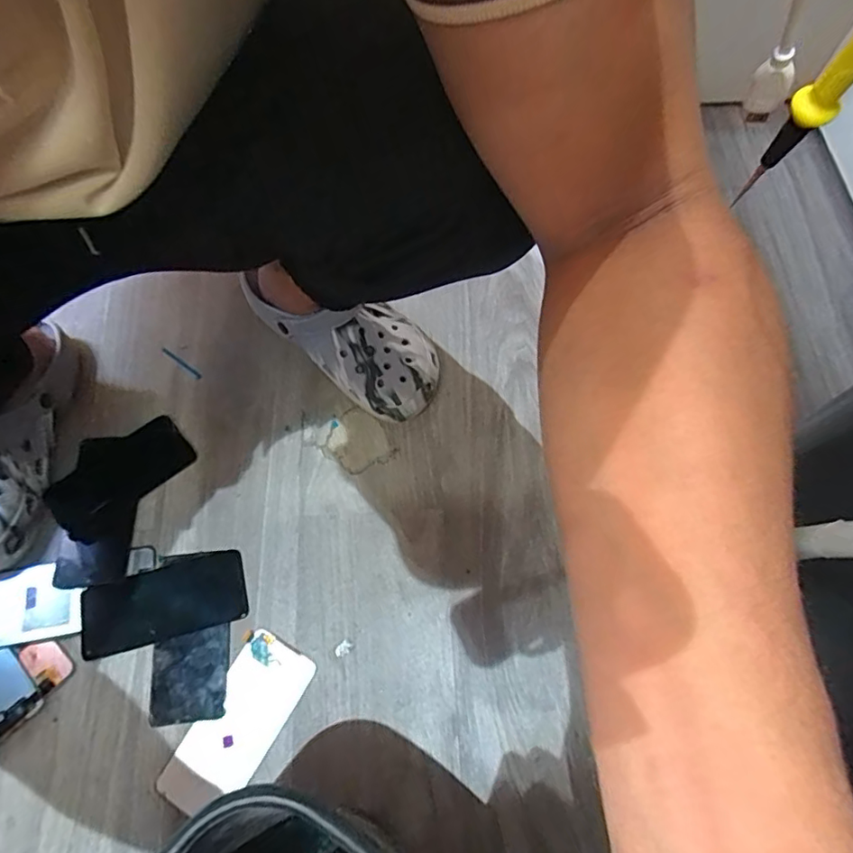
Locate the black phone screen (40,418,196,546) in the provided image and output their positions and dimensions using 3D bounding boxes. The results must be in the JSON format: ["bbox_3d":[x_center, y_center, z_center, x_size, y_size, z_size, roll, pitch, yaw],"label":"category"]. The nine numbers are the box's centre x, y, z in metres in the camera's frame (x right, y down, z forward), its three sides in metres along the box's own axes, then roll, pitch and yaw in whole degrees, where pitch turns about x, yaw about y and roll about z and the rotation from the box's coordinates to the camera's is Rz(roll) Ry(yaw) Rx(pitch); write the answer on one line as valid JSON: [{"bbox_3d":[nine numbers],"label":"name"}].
[{"bbox_3d":[-0.327,0.050,0.584,0.142,0.007,0.070,-37,77,-18],"label":"black phone screen"}]

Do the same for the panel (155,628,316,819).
[{"bbox_3d":[-0.173,0.274,0.502,0.075,0.005,0.154,28,72,11],"label":"panel"}]

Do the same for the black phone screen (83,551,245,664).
[{"bbox_3d":[-0.259,0.174,0.537,0.154,0.010,0.068,-15,70,-5],"label":"black phone screen"}]

